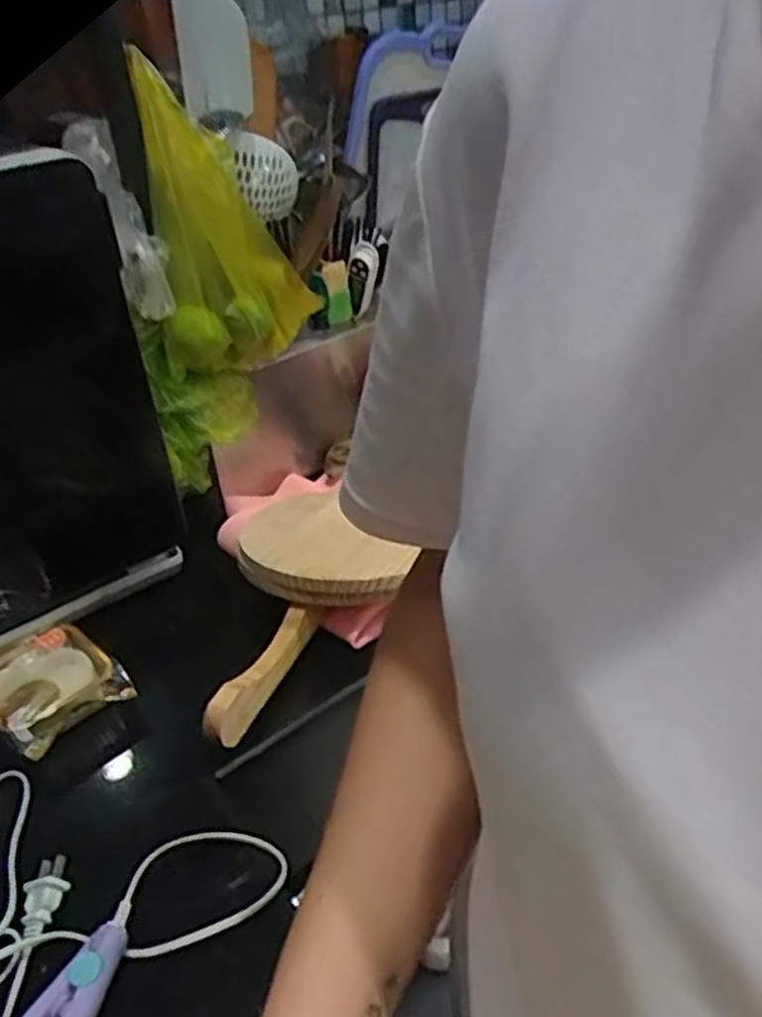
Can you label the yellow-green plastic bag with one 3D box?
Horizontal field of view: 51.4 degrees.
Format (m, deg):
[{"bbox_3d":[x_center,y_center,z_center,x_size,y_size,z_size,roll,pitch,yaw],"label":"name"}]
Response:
[{"bbox_3d":[-0.132,-0.183,0.667,0.066,0.294,0.170,16,39,29],"label":"yellow-green plastic bag"}]

